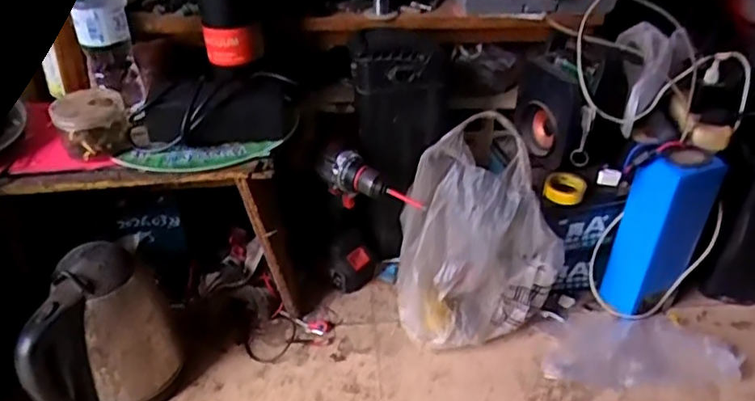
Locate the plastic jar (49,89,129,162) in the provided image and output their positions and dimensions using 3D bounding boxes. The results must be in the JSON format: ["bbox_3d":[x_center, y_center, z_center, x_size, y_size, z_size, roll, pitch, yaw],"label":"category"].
[{"bbox_3d":[-0.364,-0.104,0.796,0.085,0.058,0.083,-16,41,-20],"label":"plastic jar"}]

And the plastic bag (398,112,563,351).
[{"bbox_3d":[0.140,0.058,0.861,0.219,0.295,0.135,-9,39,-12],"label":"plastic bag"}]

